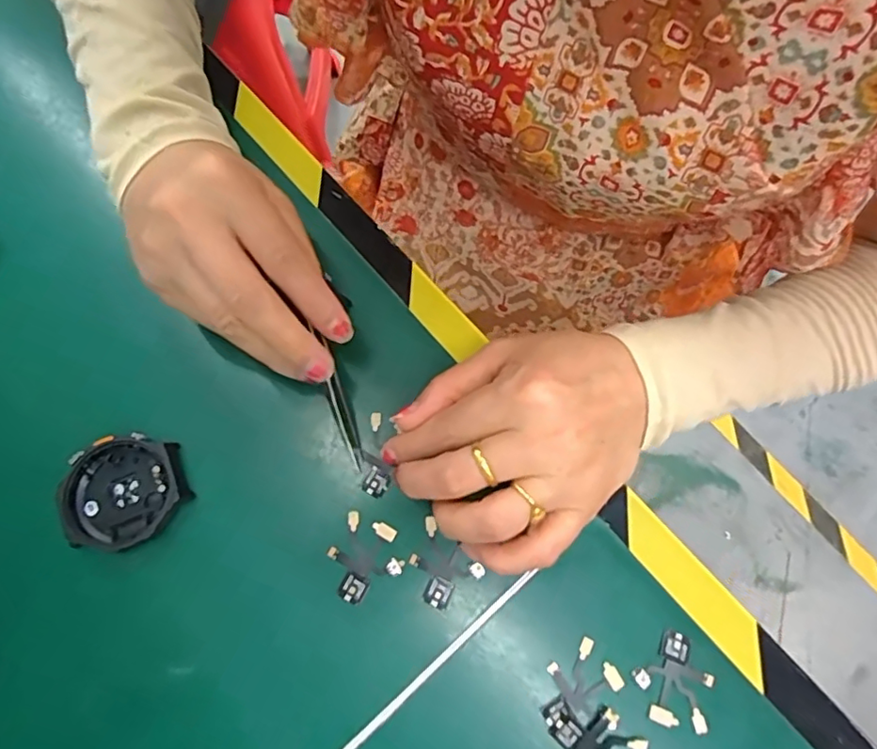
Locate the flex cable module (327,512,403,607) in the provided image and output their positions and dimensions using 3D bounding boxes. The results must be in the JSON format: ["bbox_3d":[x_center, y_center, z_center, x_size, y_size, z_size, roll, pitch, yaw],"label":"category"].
[{"bbox_3d":[-0.033,0.082,0.249,0.031,0.004,0.035,31,75,8],"label":"flex cable module"}]

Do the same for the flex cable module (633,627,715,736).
[{"bbox_3d":[0.099,0.127,0.236,0.032,0.004,0.035,22,74,5],"label":"flex cable module"}]

